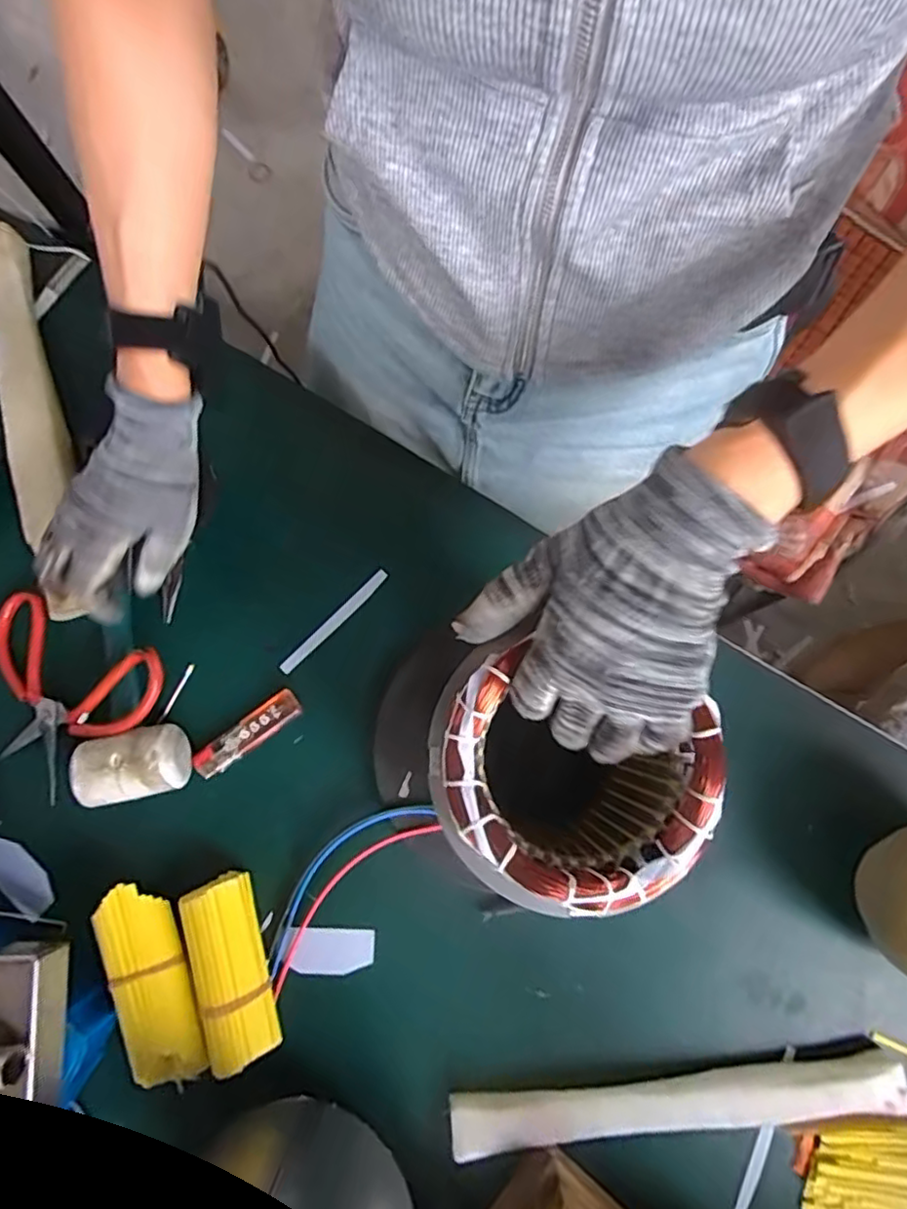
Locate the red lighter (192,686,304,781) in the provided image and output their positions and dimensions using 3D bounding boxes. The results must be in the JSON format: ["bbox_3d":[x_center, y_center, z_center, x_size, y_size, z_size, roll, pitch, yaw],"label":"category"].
[{"bbox_3d":[-0.154,0.096,0.471,0.085,0.008,0.024,-38,82,-6],"label":"red lighter"}]

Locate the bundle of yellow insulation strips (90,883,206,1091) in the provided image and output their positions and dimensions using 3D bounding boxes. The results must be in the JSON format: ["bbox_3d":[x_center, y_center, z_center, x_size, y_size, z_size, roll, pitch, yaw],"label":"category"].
[{"bbox_3d":[-0.203,0.253,0.428,0.045,0.033,0.126,-25,81,-4],"label":"bundle of yellow insulation strips"}]

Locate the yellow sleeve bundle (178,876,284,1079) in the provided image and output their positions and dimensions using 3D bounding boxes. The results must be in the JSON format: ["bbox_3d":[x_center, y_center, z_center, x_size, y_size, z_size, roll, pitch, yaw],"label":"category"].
[{"bbox_3d":[-0.151,0.246,0.431,0.041,0.039,0.112,-16,80,-3],"label":"yellow sleeve bundle"}]

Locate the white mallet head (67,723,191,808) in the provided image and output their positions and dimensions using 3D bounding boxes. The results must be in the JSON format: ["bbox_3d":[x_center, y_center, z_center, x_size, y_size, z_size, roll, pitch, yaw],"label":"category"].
[{"bbox_3d":[-0.228,0.114,0.453,0.071,0.044,0.047,-13,80,-2],"label":"white mallet head"}]

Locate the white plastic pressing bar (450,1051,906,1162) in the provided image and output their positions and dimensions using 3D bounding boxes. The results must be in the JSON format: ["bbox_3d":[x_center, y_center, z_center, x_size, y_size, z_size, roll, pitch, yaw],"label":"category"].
[{"bbox_3d":[0.150,0.338,0.425,0.300,0.018,0.036,-5,80,-1],"label":"white plastic pressing bar"}]

